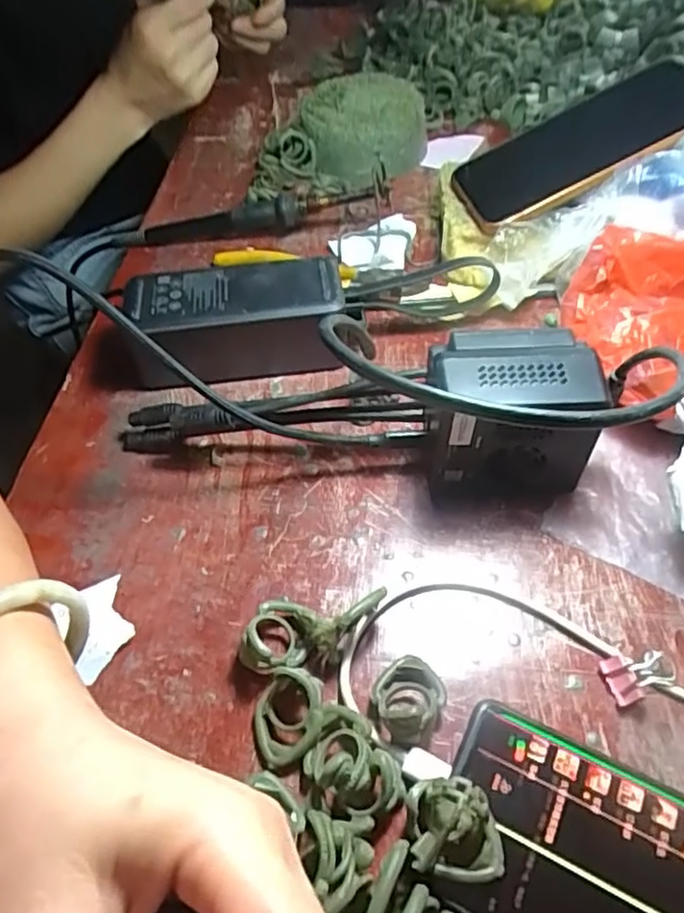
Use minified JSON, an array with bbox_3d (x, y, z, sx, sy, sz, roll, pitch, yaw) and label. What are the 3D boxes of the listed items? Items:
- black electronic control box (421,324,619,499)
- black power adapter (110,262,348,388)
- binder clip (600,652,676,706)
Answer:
[{"bbox_3d":[0.081,-0.018,0.321,0.076,0.080,0.045,-3,51,1],"label":"black electronic control box"},{"bbox_3d":[-0.071,-0.078,0.387,0.142,0.053,0.060,-5,51,-1],"label":"black power adapter"},{"bbox_3d":[0.128,0.093,0.276,0.029,0.011,0.019,-14,52,-8],"label":"binder clip"}]

